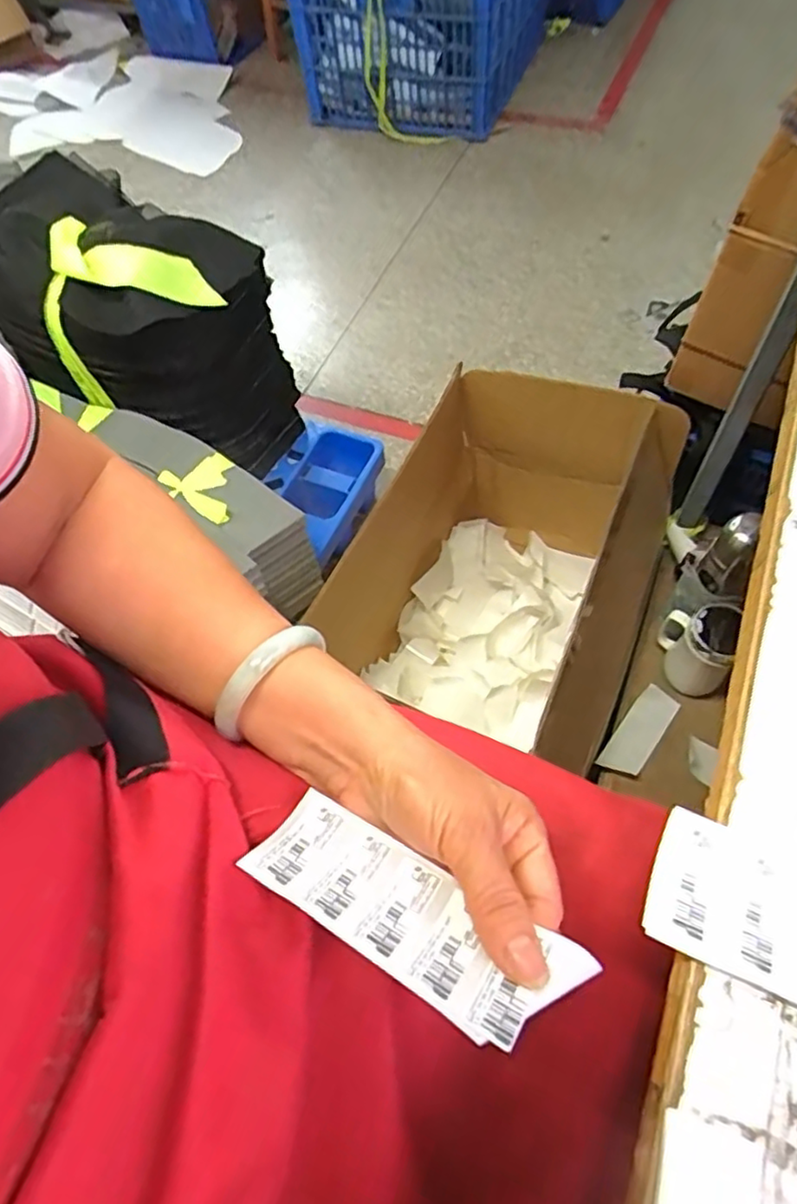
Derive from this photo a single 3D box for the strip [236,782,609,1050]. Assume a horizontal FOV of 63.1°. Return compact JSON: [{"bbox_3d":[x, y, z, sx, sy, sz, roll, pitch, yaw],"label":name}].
[{"bbox_3d":[0.002,0.126,0.263,0.137,0.006,0.049,22,36,24],"label":"strip"}]

